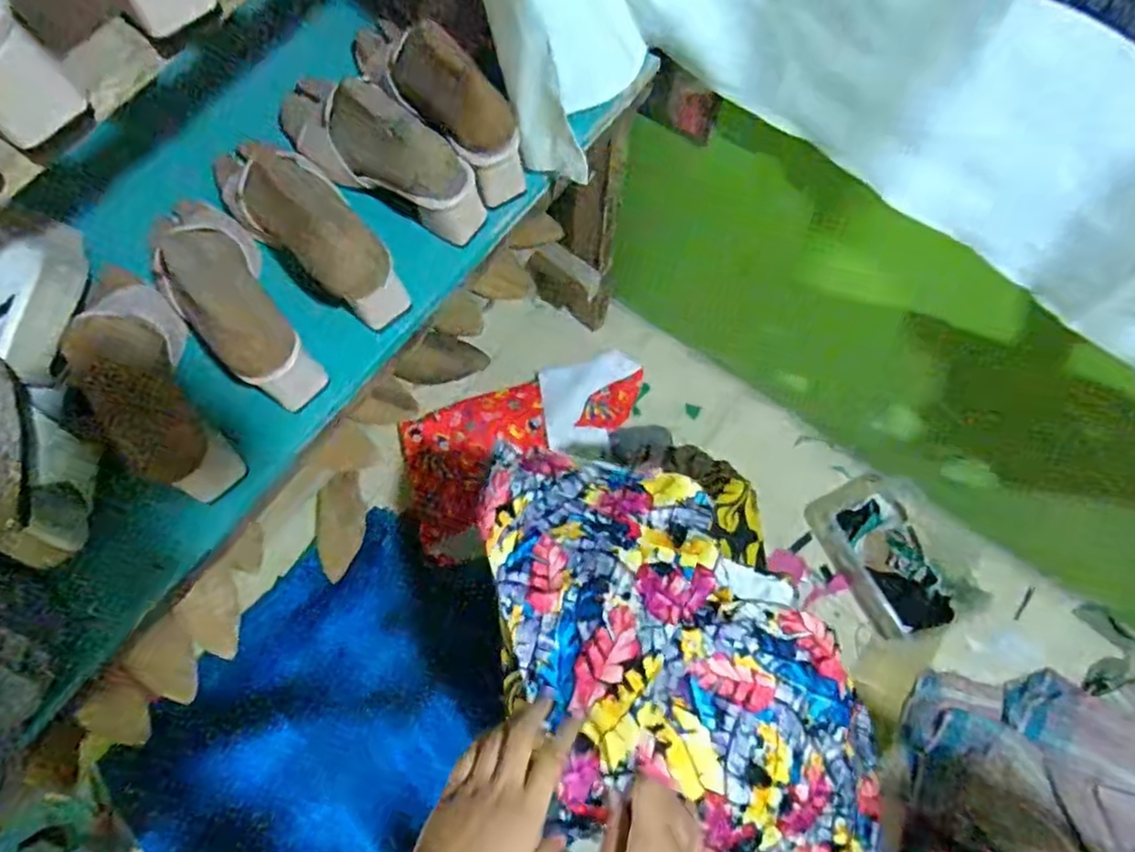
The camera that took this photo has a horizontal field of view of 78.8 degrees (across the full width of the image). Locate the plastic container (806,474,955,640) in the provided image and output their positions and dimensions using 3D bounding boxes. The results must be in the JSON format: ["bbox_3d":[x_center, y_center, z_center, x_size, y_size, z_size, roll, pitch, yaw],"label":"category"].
[{"bbox_3d":[0.514,0.208,1.121,0.148,0.059,0.251,-27,74,-8],"label":"plastic container"}]

